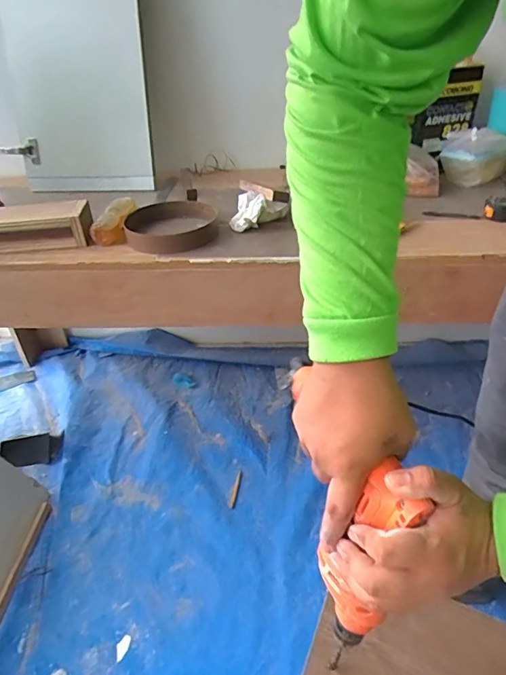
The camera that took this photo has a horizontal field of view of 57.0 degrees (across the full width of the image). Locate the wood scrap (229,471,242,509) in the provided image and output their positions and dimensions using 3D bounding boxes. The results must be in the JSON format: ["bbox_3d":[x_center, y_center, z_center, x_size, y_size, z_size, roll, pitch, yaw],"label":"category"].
[{"bbox_3d":[-0.044,0.381,1.170,0.014,0.006,0.109,5,34,9],"label":"wood scrap"}]

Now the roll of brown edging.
[{"bbox_3d":[-0.165,-0.225,0.940,0.179,0.035,0.210,-5,35,-2],"label":"roll of brown edging"}]

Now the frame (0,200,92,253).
[{"bbox_3d":[-0.504,-0.220,0.926,0.361,0.074,0.101,-6,35,-4],"label":"frame"}]

